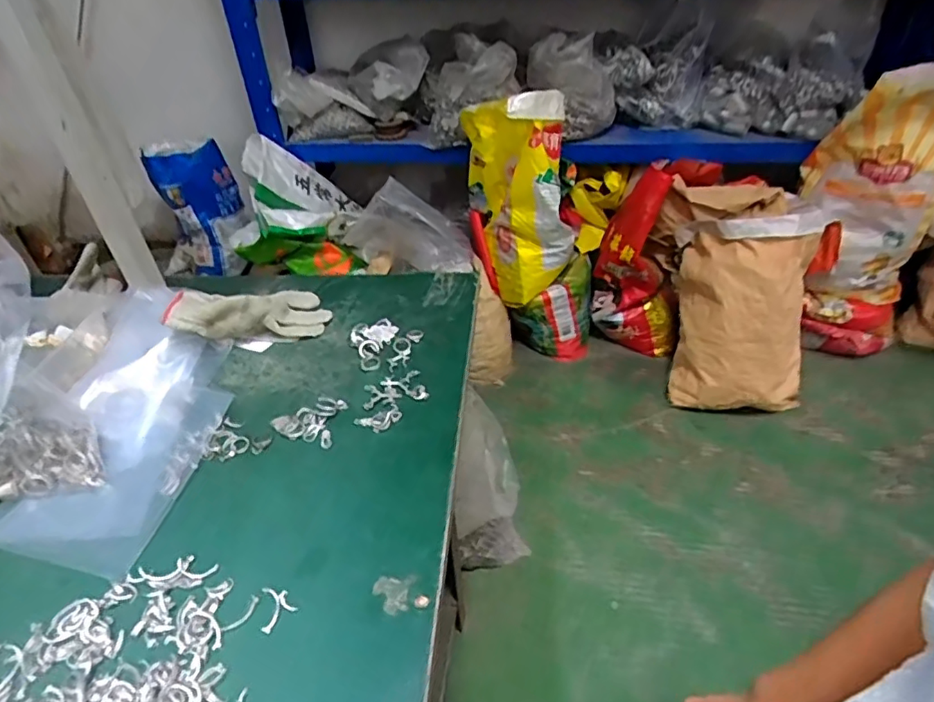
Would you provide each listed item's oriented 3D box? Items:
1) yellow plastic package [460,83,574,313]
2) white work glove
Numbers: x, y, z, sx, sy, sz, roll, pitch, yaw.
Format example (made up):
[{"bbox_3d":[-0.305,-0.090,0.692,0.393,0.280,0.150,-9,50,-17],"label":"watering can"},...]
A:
[{"bbox_3d":[0.159,-0.431,1.619,0.278,0.560,0.211,-8,18,-5],"label":"yellow plastic package"},{"bbox_3d":[-0.271,-0.047,0.691,0.185,0.062,0.084,-3,33,-34],"label":"white work glove"}]

